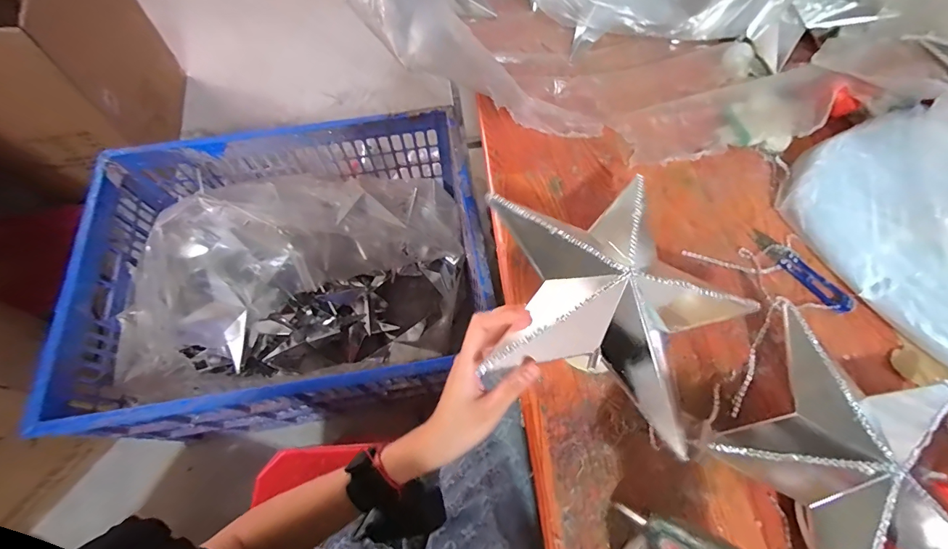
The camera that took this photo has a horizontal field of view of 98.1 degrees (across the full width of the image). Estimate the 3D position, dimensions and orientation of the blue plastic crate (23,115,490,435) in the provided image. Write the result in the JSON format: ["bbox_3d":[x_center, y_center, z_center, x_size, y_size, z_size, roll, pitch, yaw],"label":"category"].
[{"bbox_3d":[-0.412,0.012,1.033,0.820,0.409,0.641,-9,64,-5],"label":"blue plastic crate"}]

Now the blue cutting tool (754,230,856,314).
[{"bbox_3d":[0.367,-0.007,0.461,0.028,0.013,0.118,-35,69,-16],"label":"blue cutting tool"}]

